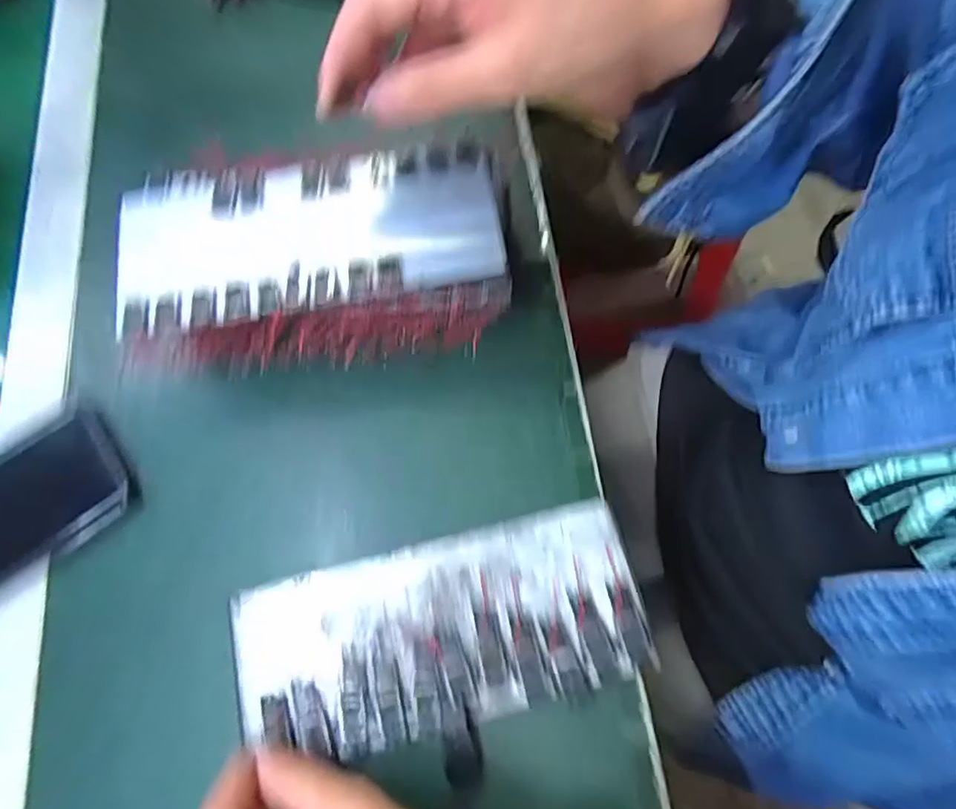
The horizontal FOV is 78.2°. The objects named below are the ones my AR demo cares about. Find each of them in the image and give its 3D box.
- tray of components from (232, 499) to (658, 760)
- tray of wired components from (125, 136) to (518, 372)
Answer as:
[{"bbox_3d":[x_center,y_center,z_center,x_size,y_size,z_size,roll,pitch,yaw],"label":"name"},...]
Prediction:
[{"bbox_3d":[-0.020,0.111,0.292,0.198,0.009,0.085,-13,72,-1],"label":"tray of components"},{"bbox_3d":[-0.086,-0.078,0.329,0.204,0.056,0.118,-5,72,5],"label":"tray of wired components"}]

